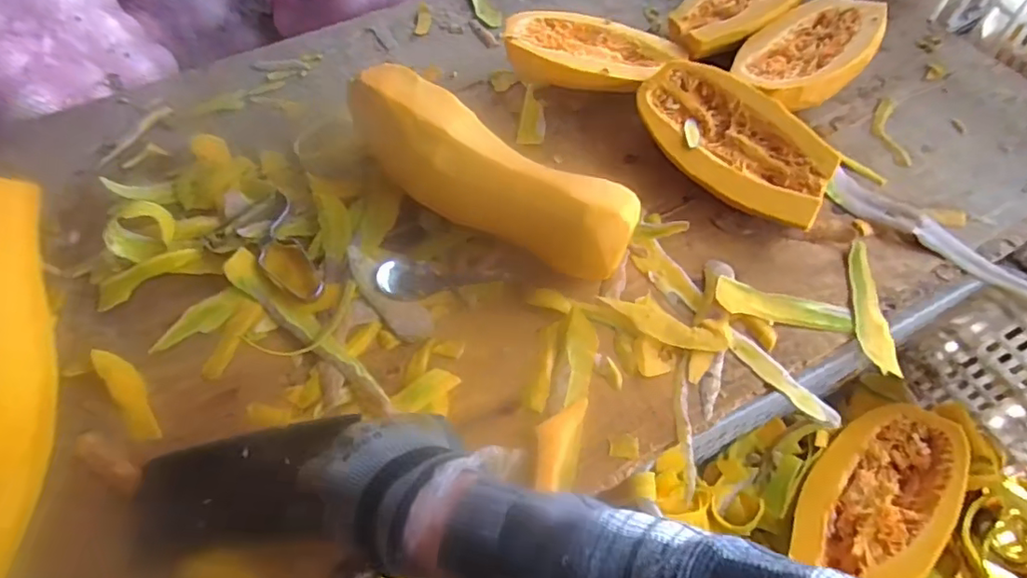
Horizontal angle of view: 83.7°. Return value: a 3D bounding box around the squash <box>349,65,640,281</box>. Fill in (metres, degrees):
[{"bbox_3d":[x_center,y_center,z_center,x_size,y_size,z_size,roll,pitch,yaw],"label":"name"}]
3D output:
[{"bbox_3d":[-0.036,-0.114,0.577,0.338,0.112,0.091,32,63,20],"label":"squash"}]

